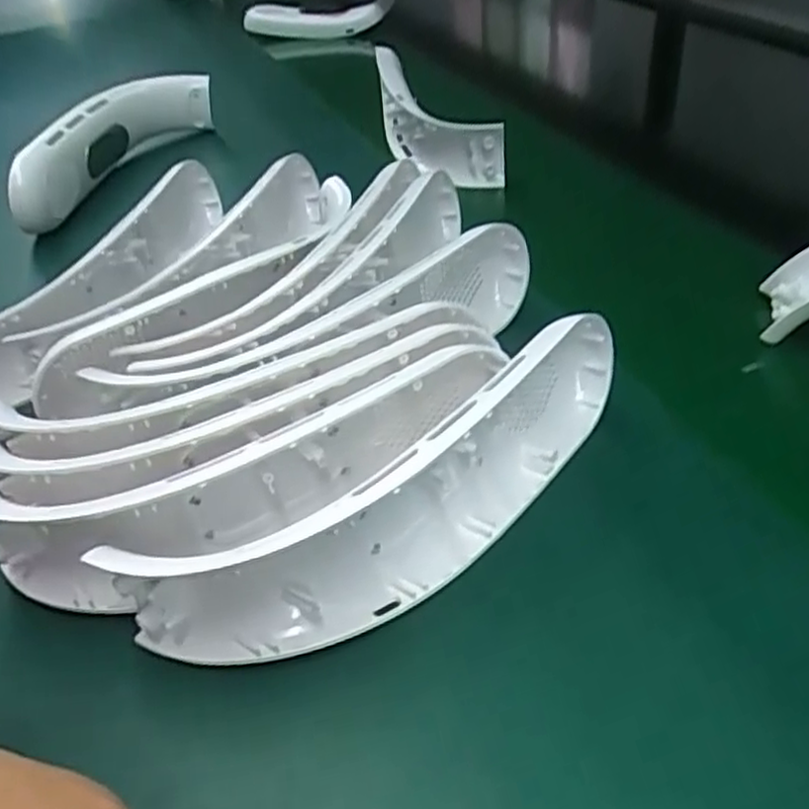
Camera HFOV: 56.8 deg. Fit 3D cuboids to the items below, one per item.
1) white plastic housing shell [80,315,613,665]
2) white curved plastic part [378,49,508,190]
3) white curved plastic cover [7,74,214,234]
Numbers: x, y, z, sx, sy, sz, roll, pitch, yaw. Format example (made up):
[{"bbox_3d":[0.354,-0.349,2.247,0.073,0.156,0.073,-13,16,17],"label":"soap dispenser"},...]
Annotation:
[{"bbox_3d":[0.000,0.025,0.258,0.195,0.048,0.057,-29,47,-22],"label":"white plastic housing shell"},{"bbox_3d":[0.011,-0.213,0.547,0.045,0.051,0.182,-20,44,-13],"label":"white curved plastic part"},{"bbox_3d":[-0.223,-0.202,0.560,0.057,0.053,0.203,14,47,22],"label":"white curved plastic cover"}]

